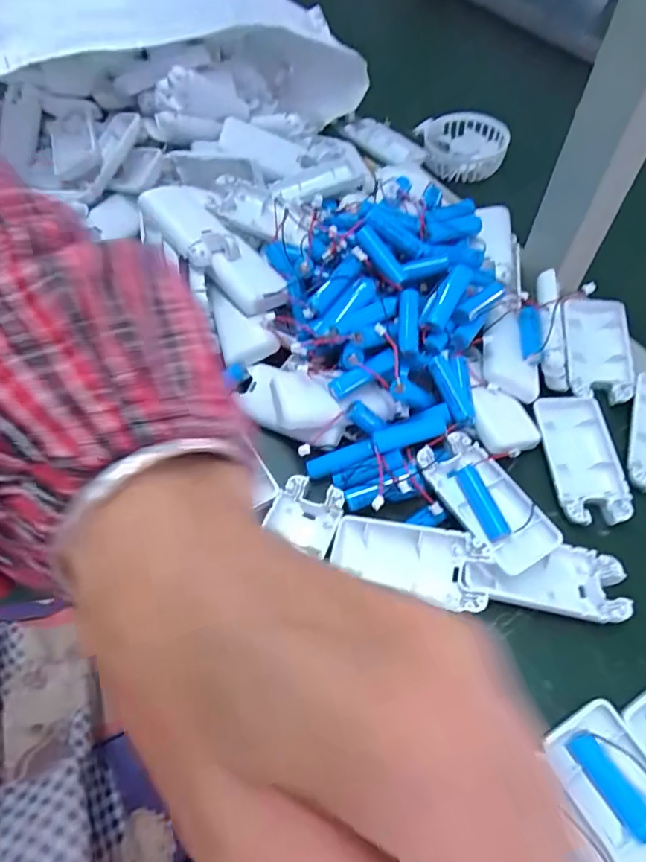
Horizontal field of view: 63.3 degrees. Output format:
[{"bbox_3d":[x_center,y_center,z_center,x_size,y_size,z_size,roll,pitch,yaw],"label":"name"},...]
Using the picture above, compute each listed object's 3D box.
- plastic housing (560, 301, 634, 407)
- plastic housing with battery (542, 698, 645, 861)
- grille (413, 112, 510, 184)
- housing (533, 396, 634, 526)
[{"bbox_3d":[0.214,-0.064,0.406,0.048,0.012,0.092,5,57,4],"label":"plastic housing"},{"bbox_3d":[0.155,0.188,0.258,0.044,0.013,0.093,-28,60,-16],"label":"plastic housing with battery"},{"bbox_3d":[0.149,-0.306,0.569,0.087,0.037,0.084,-1,57,1],"label":"grille"},{"bbox_3d":[0.181,0.020,0.364,0.052,0.013,0.094,-2,57,0],"label":"housing"}]

